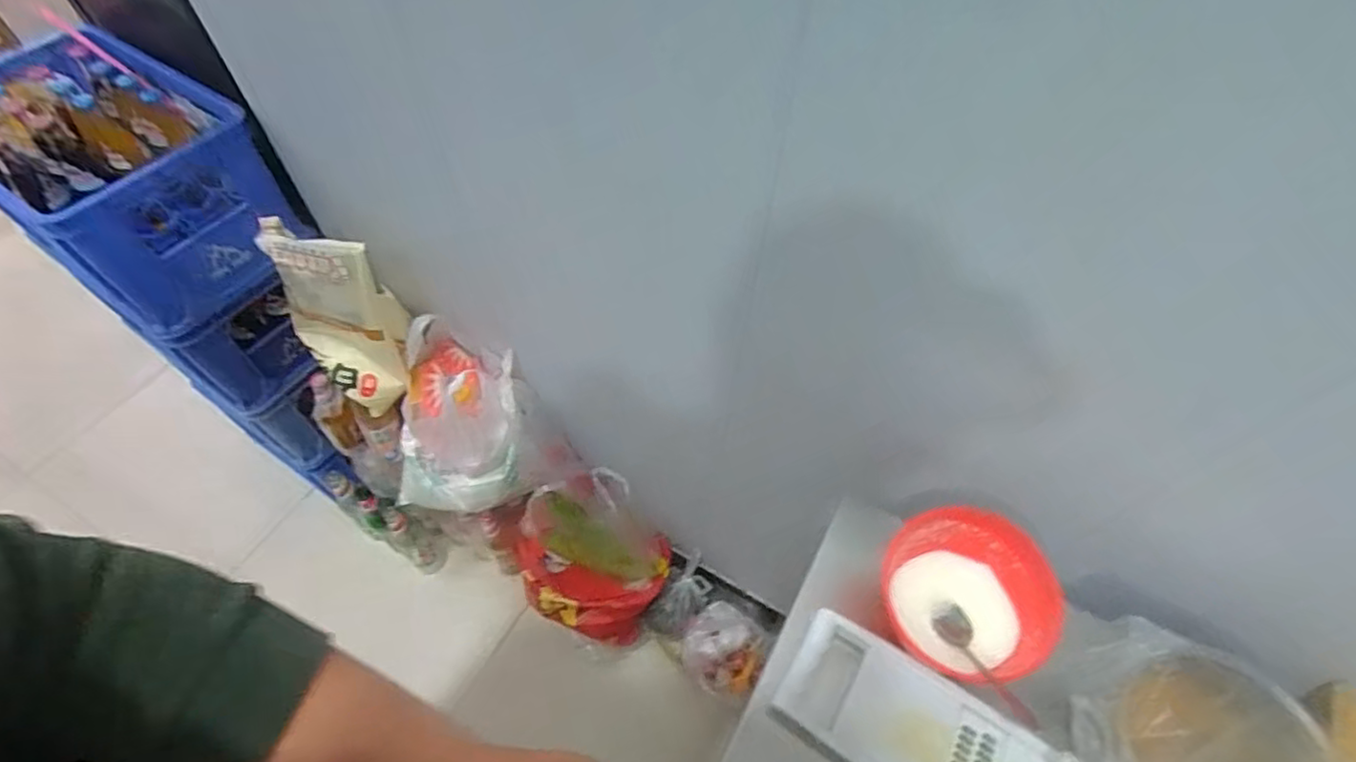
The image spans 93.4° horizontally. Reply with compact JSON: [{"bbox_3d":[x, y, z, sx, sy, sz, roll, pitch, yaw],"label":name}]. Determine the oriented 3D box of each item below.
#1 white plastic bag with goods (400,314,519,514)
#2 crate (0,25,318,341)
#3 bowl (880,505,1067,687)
[{"bbox_3d":[-0.374,0.069,1.072,0.227,0.289,0.208,8,56,3],"label":"white plastic bag with goods"},{"bbox_3d":[-0.816,-0.298,0.945,0.447,0.214,0.261,29,60,16],"label":"crate"},{"bbox_3d":[0.257,0.196,0.577,0.134,0.073,0.140,1,56,-1],"label":"bowl"}]

